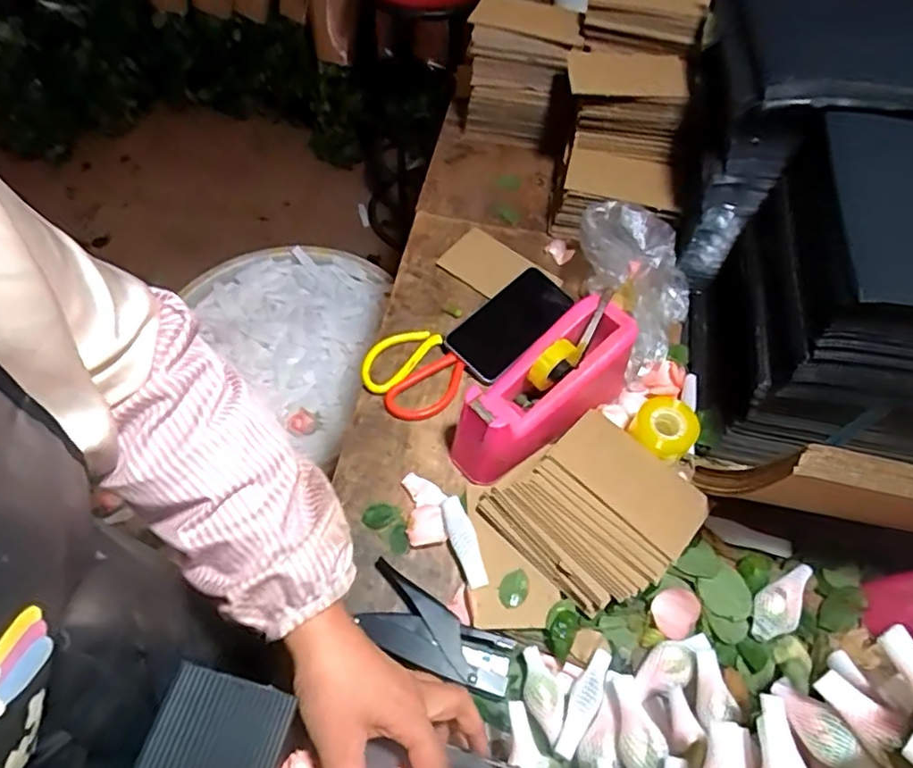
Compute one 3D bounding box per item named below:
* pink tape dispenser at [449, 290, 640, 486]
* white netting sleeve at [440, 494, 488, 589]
[{"bbox_3d":[0.088,0.008,0.598,0.208,0.093,0.081,-37,68,-21],"label":"pink tape dispenser"},{"bbox_3d":[0.007,0.149,0.562,0.024,0.022,0.085,-18,62,-13],"label":"white netting sleeve"}]

